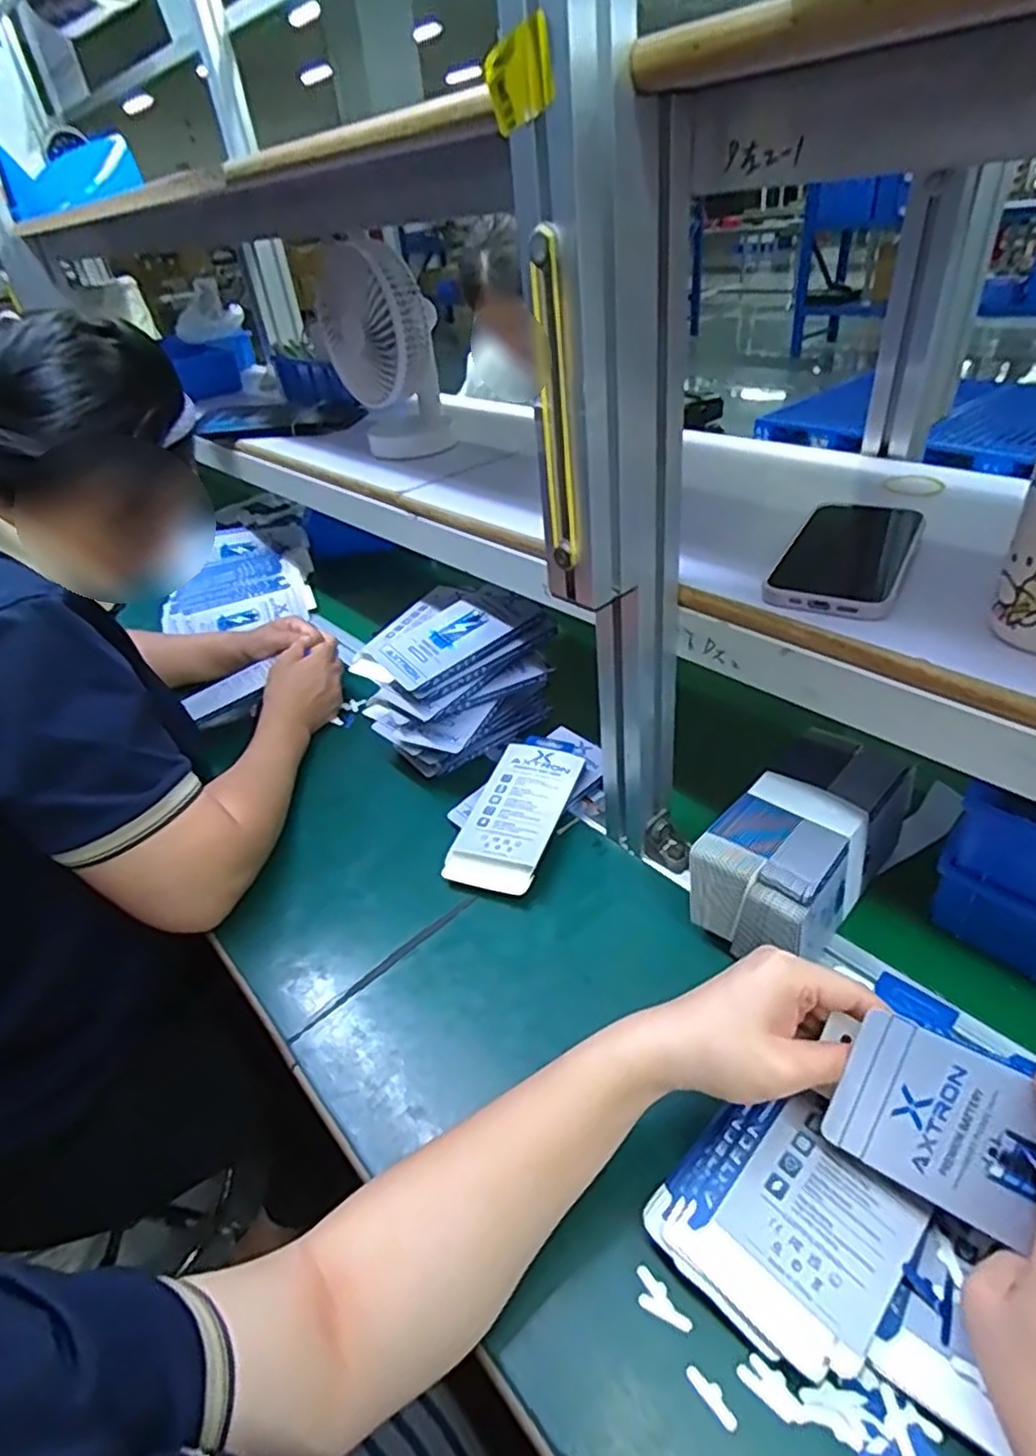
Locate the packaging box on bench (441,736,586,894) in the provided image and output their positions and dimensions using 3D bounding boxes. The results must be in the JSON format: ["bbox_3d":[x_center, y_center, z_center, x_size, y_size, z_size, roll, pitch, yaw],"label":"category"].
[{"bbox_3d":[0.003,0.070,0.626,0.078,0.013,0.167,12,47,21],"label":"packaging box on bench"}]

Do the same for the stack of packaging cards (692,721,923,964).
[{"bbox_3d":[0.212,0.082,0.515,0.087,0.080,0.187,27,48,37],"label":"stack of packaging cards"}]

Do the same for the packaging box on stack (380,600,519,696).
[{"bbox_3d":[-0.072,-0.081,0.671,0.111,0.009,0.079,-36,55,-20],"label":"packaging box on stack"}]

